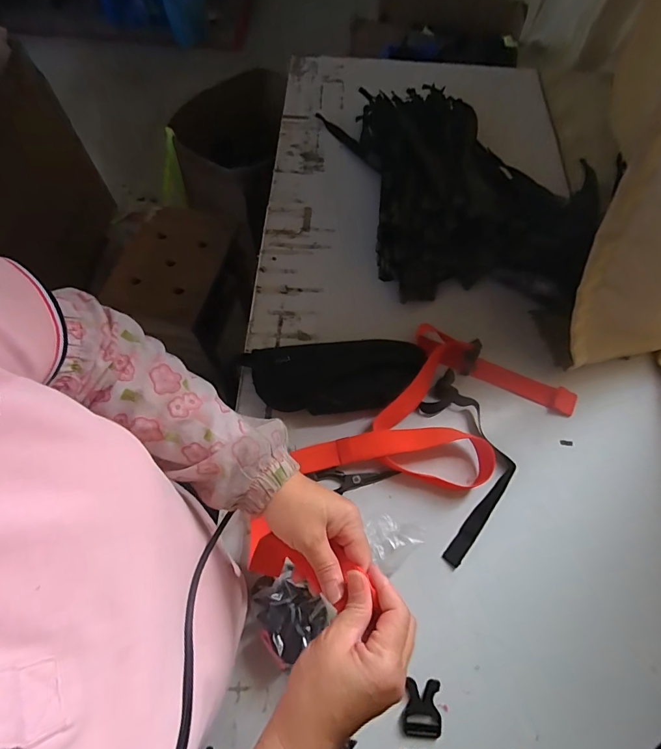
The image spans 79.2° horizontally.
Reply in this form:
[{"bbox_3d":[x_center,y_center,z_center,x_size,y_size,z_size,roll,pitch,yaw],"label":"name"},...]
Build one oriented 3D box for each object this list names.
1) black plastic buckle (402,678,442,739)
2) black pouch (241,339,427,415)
[{"bbox_3d":[0.112,0.406,0.485,0.044,0.006,0.055,6,65,1],"label":"black plastic buckle"},{"bbox_3d":[0.006,0.005,0.635,0.270,0.068,0.108,-3,65,-4],"label":"black pouch"}]

